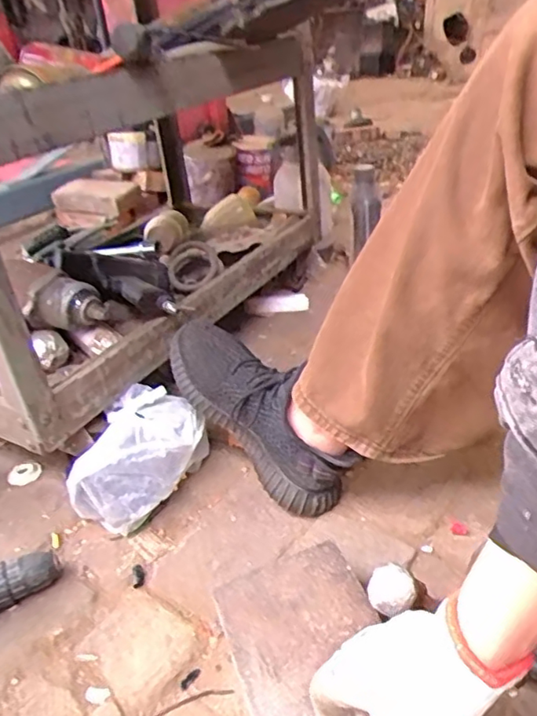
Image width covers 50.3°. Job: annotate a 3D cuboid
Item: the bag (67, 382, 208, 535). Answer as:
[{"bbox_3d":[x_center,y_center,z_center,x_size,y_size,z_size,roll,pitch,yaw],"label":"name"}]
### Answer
[{"bbox_3d":[-0.144,0.113,0.657,0.106,0.100,0.162,6,33,22],"label":"bag"}]

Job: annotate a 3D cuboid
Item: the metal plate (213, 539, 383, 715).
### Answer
[{"bbox_3d":[0.040,0.232,0.418,0.115,0.009,0.221,-15,31,-13],"label":"metal plate"}]

